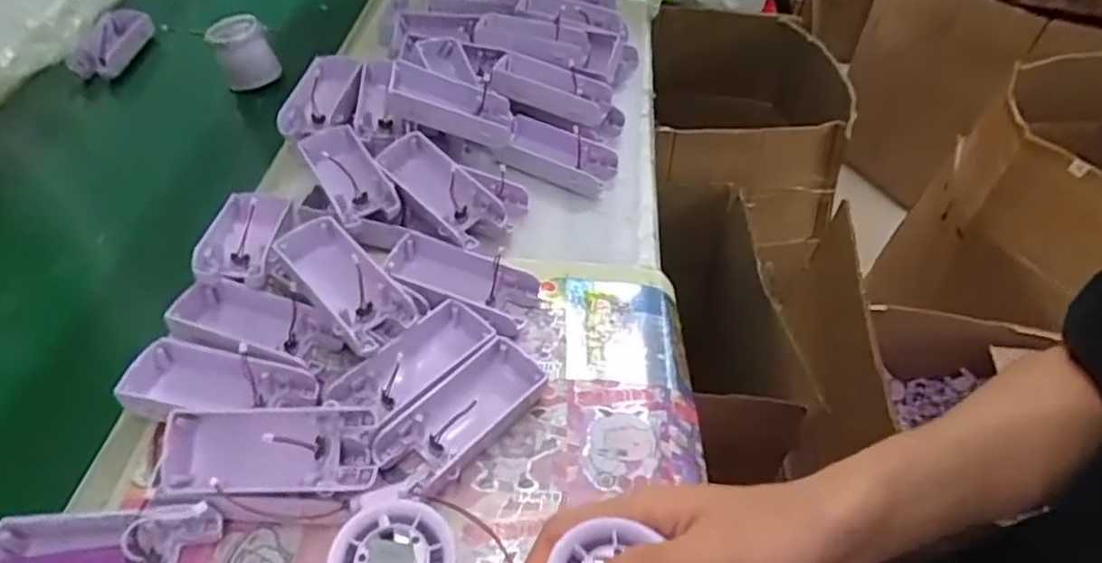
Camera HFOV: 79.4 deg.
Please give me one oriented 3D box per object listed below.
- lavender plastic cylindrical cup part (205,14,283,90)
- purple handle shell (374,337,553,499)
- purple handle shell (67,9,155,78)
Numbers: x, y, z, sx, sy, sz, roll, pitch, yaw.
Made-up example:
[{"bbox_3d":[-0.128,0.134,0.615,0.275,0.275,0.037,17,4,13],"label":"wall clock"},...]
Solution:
[{"bbox_3d":[-0.321,-0.241,0.694,0.051,0.060,0.046,-29,57,-29],"label":"lavender plastic cylindrical cup part"},{"bbox_3d":[-0.055,0.080,0.410,0.050,0.025,0.106,35,53,23],"label":"purple handle shell"},{"bbox_3d":[-0.485,-0.265,0.734,0.048,0.027,0.112,3,46,1],"label":"purple handle shell"}]

